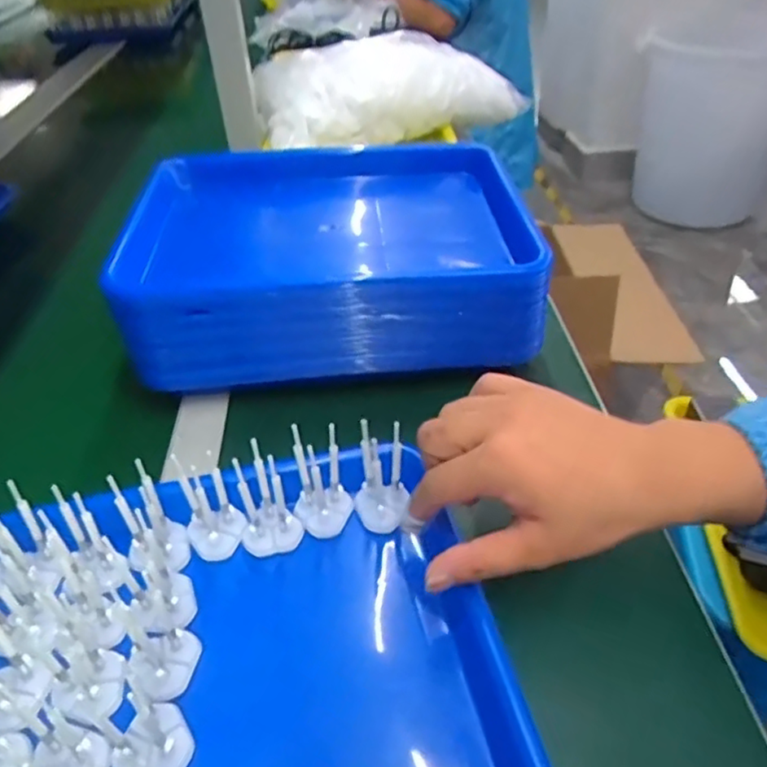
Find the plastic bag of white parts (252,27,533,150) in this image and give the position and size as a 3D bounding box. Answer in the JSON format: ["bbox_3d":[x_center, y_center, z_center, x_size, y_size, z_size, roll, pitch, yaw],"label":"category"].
[{"bbox_3d":[-0.005,-0.400,0.868,0.321,0.090,0.173,-15,40,-14],"label":"plastic bag of white parts"}]

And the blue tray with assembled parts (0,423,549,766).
[{"bbox_3d":[-0.108,0.142,0.348,0.349,0.077,0.272,-10,39,-8],"label":"blue tray with assembled parts"}]

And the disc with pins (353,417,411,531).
[{"bbox_3d":[0.000,0.058,0.405,0.034,0.073,0.027,-6,35,-8],"label":"disc with pins"}]

